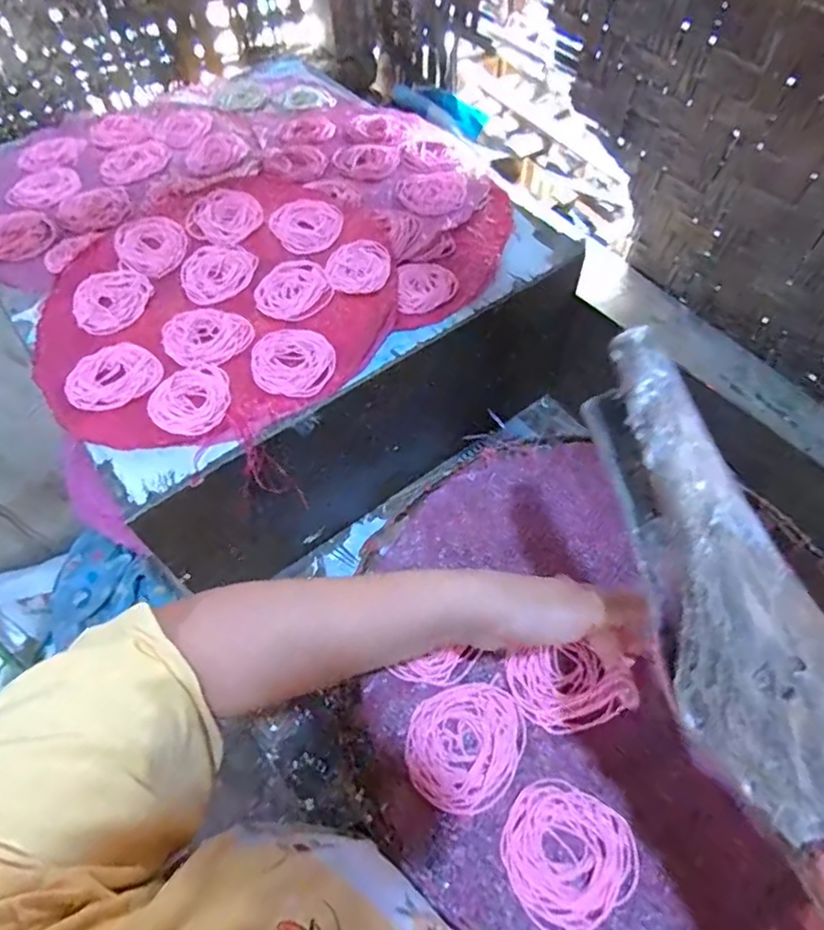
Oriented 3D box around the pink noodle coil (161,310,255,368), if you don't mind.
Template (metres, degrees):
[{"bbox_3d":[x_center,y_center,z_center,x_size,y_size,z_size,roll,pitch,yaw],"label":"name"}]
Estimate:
[{"bbox_3d":[-0.191,-0.120,0.538,0.081,0.009,0.065,-4,57,-1],"label":"pink noodle coil"}]

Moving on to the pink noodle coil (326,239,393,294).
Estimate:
[{"bbox_3d":[-0.053,-0.202,0.588,0.063,0.011,0.068,-4,57,-2],"label":"pink noodle coil"}]

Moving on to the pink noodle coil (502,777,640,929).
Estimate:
[{"bbox_3d":[0.095,0.235,0.354,0.076,0.004,0.074,0,57,1],"label":"pink noodle coil"}]

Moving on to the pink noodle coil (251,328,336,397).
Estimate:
[{"bbox_3d":[-0.108,-0.096,0.529,0.071,0.012,0.072,0,57,1],"label":"pink noodle coil"}]

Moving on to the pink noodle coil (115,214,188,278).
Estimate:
[{"bbox_3d":[-0.271,-0.232,0.605,0.065,0.014,0.083,-27,60,-15],"label":"pink noodle coil"}]

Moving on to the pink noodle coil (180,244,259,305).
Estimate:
[{"bbox_3d":[-0.196,-0.198,0.586,0.077,0.008,0.069,-29,61,-17],"label":"pink noodle coil"}]

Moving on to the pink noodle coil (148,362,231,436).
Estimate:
[{"bbox_3d":[-0.188,-0.058,0.499,0.064,0.008,0.074,29,62,18],"label":"pink noodle coil"}]

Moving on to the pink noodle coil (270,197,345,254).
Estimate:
[{"bbox_3d":[-0.109,-0.257,0.619,0.075,0.013,0.073,0,57,1],"label":"pink noodle coil"}]

